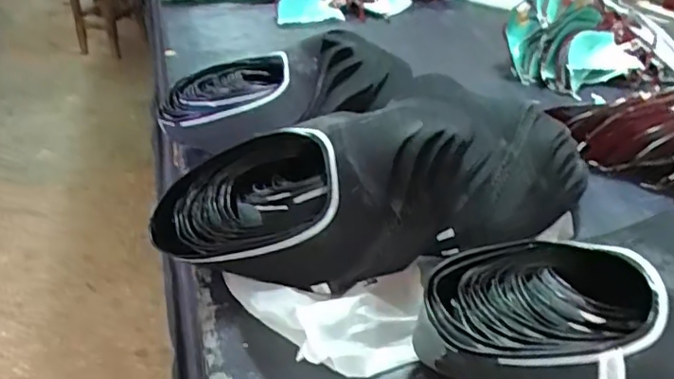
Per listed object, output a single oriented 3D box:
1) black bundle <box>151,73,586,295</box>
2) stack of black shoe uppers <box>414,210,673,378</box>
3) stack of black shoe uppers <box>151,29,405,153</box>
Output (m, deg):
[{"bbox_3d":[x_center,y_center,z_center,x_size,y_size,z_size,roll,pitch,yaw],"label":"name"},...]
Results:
[{"bbox_3d":[0.033,-0.007,0.544,0.392,0.126,0.143,-5,33,-13],"label":"black bundle"},{"bbox_3d":[0.195,0.102,0.438,0.271,0.113,0.149,-7,33,-15],"label":"stack of black shoe uppers"},{"bbox_3d":[-0.071,-0.128,0.739,0.304,0.087,0.127,-15,33,1],"label":"stack of black shoe uppers"}]

